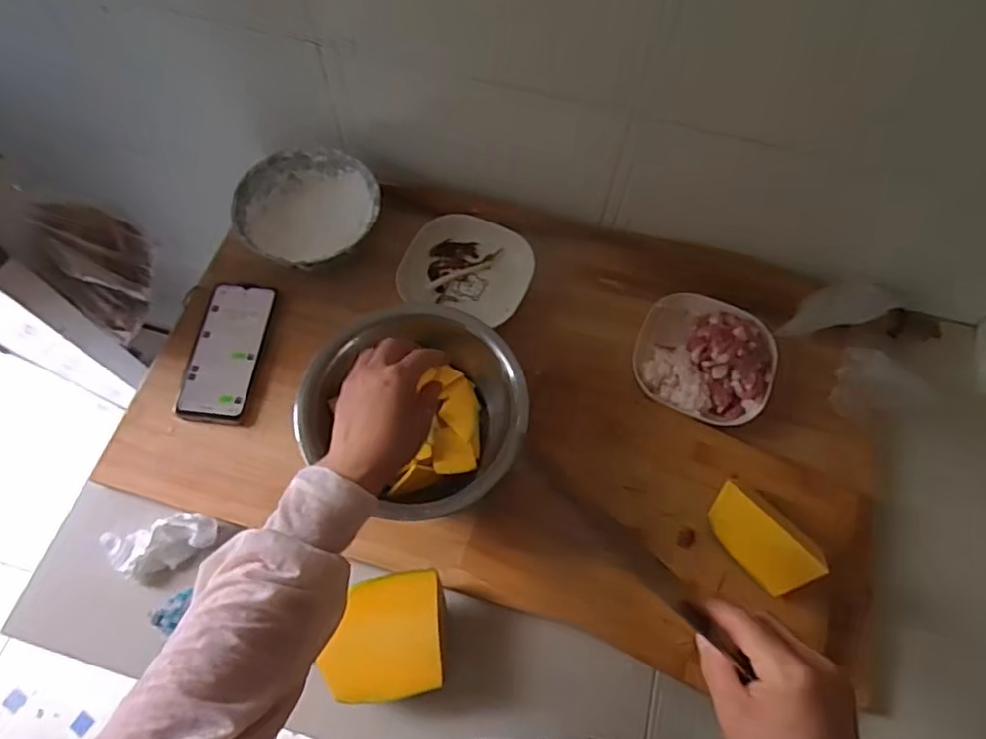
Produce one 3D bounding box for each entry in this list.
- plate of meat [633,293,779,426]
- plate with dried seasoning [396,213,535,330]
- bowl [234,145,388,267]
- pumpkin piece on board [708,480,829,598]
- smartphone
[{"bbox_3d":[0.229,-0.017,0.653,0.141,0.041,0.142,21,66,8],"label":"plate of meat"},{"bbox_3d":[-0.027,-0.118,0.704,0.141,0.034,0.133,14,65,5],"label":"plate with dried seasoning"},{"bbox_3d":[-0.213,-0.183,0.712,0.156,0.049,0.156,0,65,-1],"label":"bowl"},{"bbox_3d":[0.243,0.152,0.552,0.048,0.043,0.100,-36,71,-16],"label":"pumpkin piece on board"},{"bbox_3d":[-0.287,-0.021,0.661,0.073,0.010,0.162,7,65,2],"label":"smartphone"}]

